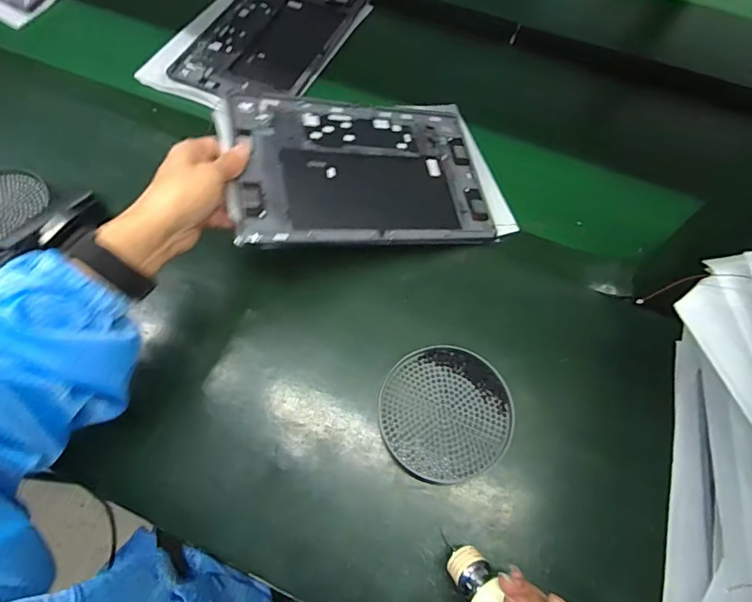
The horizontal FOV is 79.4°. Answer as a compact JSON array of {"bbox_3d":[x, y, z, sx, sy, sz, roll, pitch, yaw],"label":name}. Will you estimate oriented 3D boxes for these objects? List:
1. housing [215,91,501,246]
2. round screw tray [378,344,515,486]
[{"bbox_3d":[-0.011,-0.131,0.453,0.260,0.012,0.168,-4,69,-22],"label":"housing"},{"bbox_3d":[0.061,0.096,0.392,0.111,0.012,0.110,1,64,-1],"label":"round screw tray"}]

